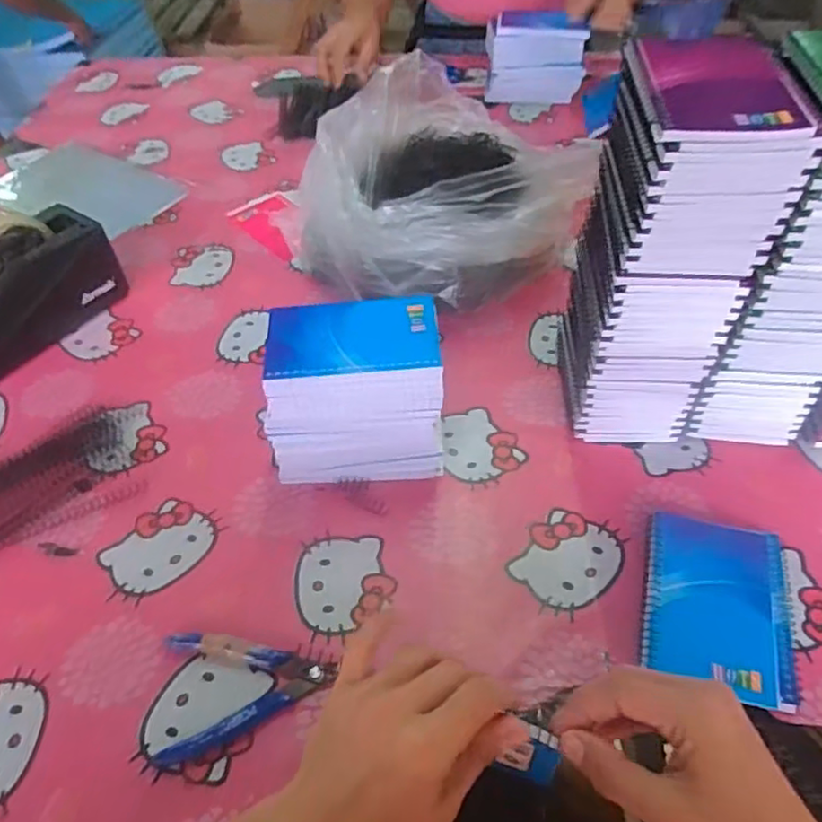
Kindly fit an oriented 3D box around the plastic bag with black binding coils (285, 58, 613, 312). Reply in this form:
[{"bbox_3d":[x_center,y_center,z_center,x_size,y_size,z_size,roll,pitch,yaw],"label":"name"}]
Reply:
[{"bbox_3d":[0.025,-0.231,0.695,0.236,0.159,0.246,36,58,29],"label":"plastic bag with black binding coils"}]

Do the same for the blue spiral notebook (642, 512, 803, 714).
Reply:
[{"bbox_3d":[0.215,0.136,0.460,0.097,0.017,0.125,10,49,11],"label":"blue spiral notebook"}]

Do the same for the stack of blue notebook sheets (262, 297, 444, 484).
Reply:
[{"bbox_3d":[-0.041,-0.010,0.532,0.130,0.122,0.097,-1,48,1],"label":"stack of blue notebook sheets"}]

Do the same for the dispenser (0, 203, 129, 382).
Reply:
[{"bbox_3d":[-0.392,-0.118,0.645,0.077,0.108,0.199,28,55,24],"label":"dispenser"}]

